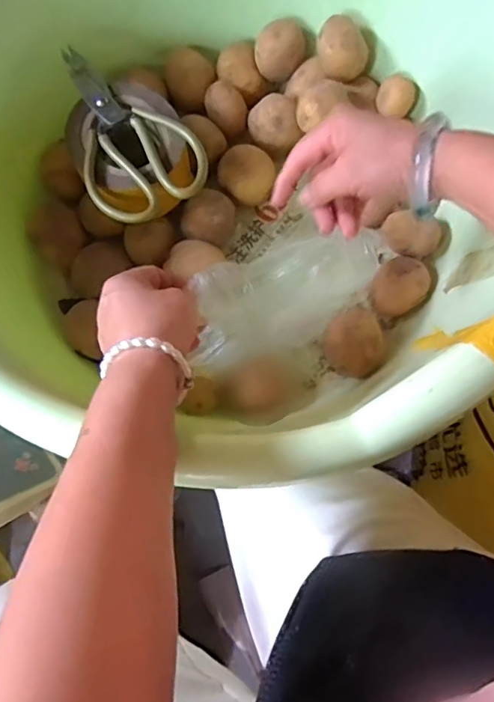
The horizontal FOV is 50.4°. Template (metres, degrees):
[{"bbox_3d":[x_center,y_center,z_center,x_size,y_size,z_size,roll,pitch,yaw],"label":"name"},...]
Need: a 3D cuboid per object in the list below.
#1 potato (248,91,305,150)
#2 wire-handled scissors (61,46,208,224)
[{"bbox_3d":[0.029,-0.250,0.576,0.042,0.042,0.054,-28,74,-8],"label":"potato"},{"bbox_3d":[-0.119,-0.216,0.504,0.112,0.021,0.192,-28,74,-8],"label":"wire-handled scissors"}]

